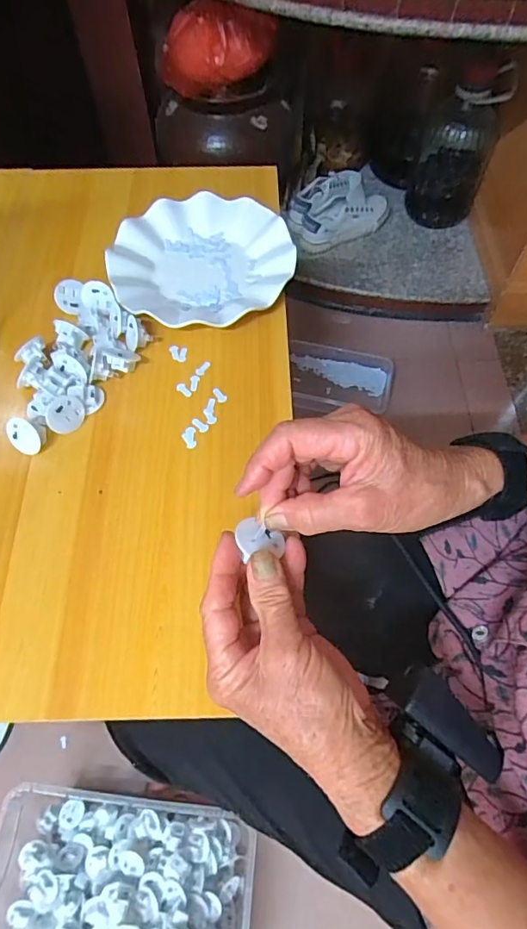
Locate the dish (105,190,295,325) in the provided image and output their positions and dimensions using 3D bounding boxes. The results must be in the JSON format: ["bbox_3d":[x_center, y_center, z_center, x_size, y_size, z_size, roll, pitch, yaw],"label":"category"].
[{"bbox_3d":[-0.062,-0.210,0.511,0.179,0.022,0.174,0,62,0],"label":"dish"}]

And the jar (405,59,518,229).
[{"bbox_3d":[0.432,-0.715,1.134,0.151,0.309,0.167,15,63,8],"label":"jar"}]

